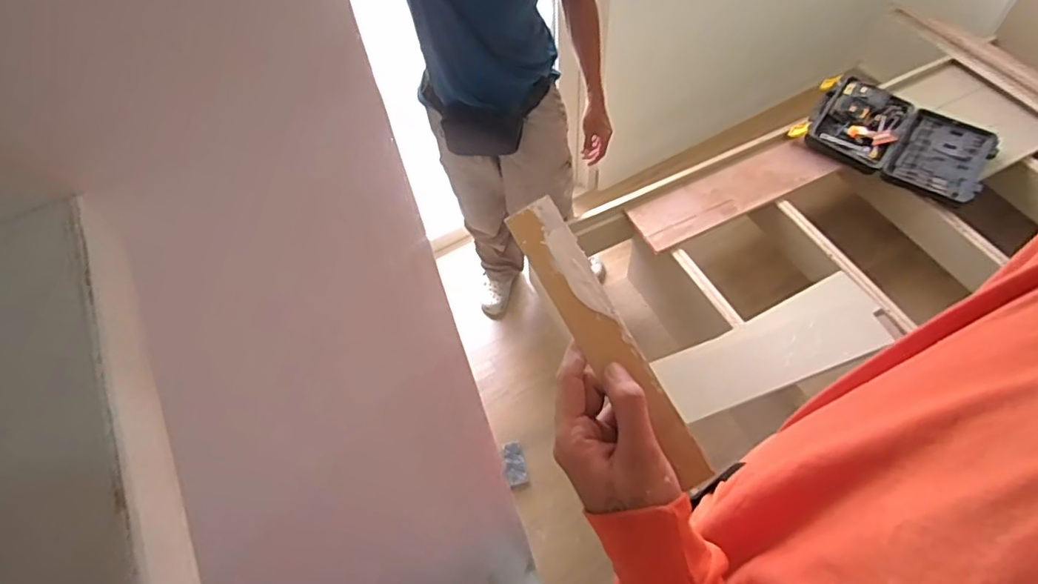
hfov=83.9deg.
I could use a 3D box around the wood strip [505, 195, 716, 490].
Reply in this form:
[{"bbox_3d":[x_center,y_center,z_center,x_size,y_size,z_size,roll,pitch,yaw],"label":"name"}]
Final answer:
[{"bbox_3d":[0.052,0.028,0.348,0.032,0.010,0.189,-30,80,1],"label":"wood strip"}]

